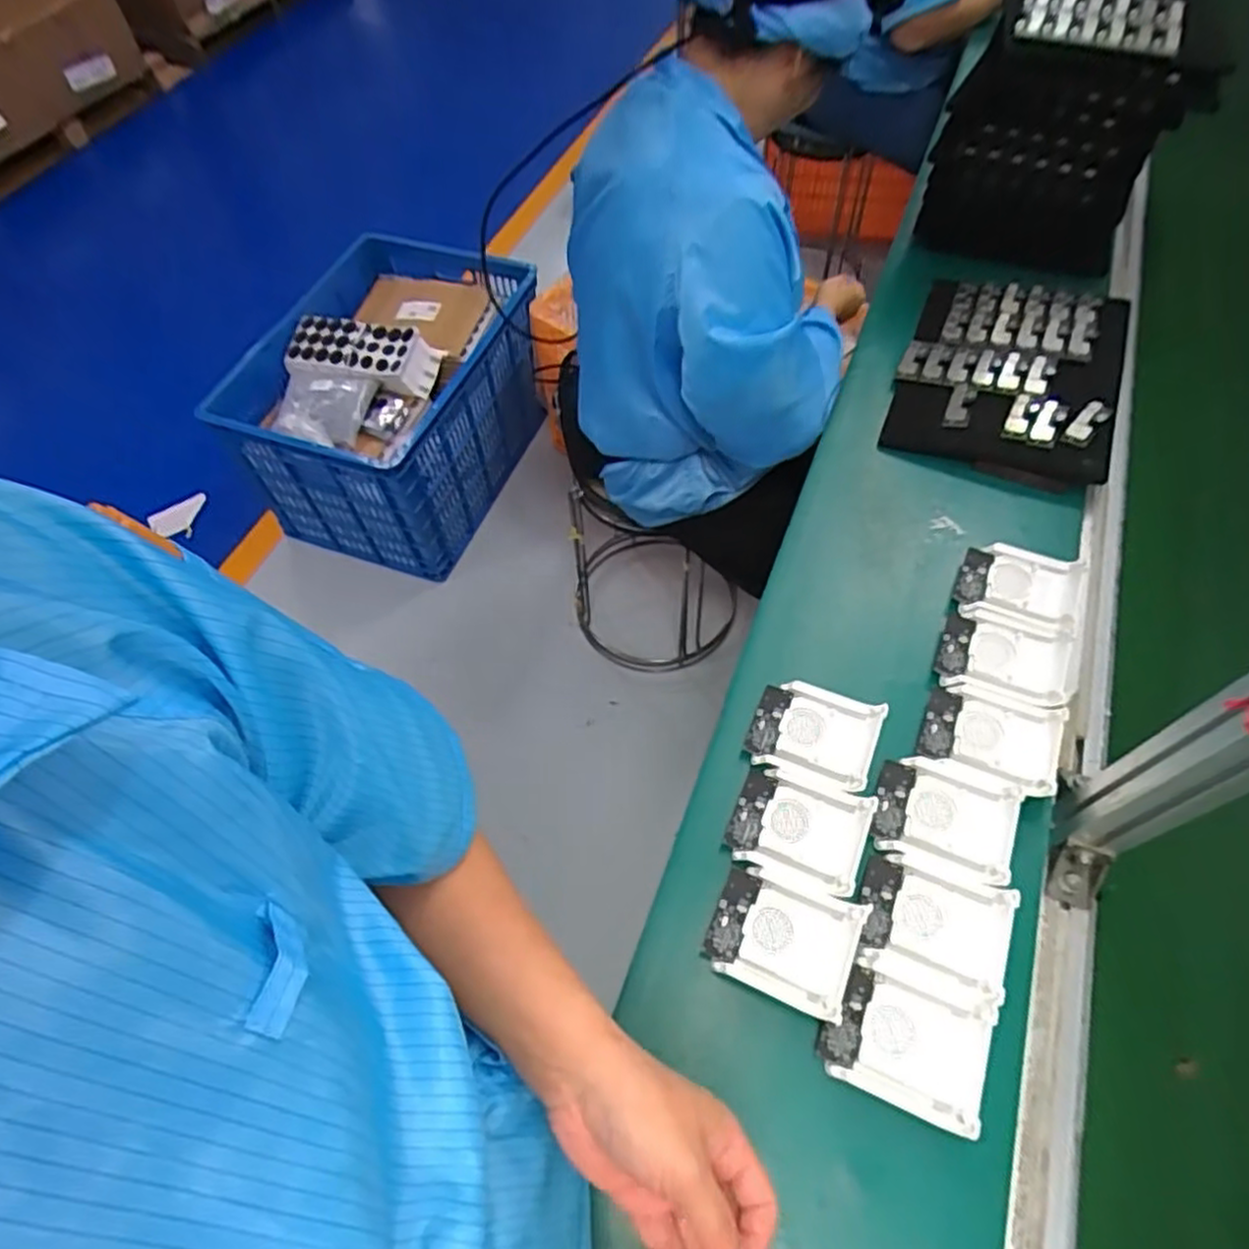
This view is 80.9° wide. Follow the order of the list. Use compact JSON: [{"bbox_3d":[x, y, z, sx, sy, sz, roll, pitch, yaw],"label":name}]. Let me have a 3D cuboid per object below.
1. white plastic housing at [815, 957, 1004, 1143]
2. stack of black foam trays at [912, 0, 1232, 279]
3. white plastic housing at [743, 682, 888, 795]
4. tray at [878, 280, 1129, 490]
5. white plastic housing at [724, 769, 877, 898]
[{"bbox_3d":[0.209,0.310,0.546,0.105,0.027,0.086,19,61,14],"label":"white plastic housing"},{"bbox_3d":[0.605,-0.715,1.019,0.272,0.262,0.320,20,61,12],"label":"stack of black foam trays"},{"bbox_3d":[0.176,0.101,0.681,0.111,0.038,0.095,21,62,14],"label":"white plastic housing"},{"bbox_3d":[0.488,-0.326,0.923,0.244,0.034,0.340,20,61,14],"label":"tray"},{"bbox_3d":[0.151,0.176,0.638,0.107,0.020,0.087,20,61,14],"label":"white plastic housing"}]

